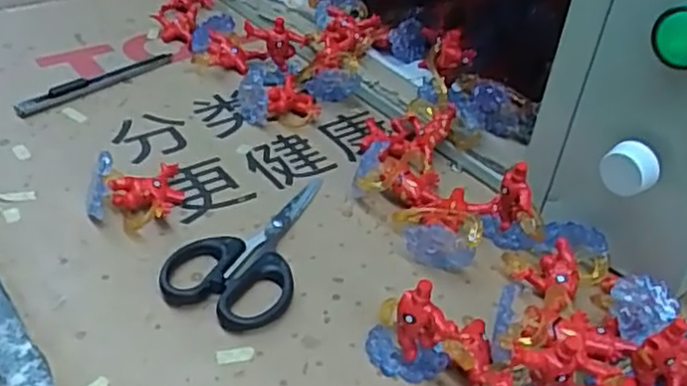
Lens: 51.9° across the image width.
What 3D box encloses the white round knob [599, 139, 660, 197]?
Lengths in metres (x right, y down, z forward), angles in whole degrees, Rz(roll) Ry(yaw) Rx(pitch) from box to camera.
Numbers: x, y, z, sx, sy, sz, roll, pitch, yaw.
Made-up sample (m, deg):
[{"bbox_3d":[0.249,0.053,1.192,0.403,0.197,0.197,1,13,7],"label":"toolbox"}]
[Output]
[{"bbox_3d":[0.141,-0.012,0.348,0.026,0.024,0.013,31,44,29],"label":"white round knob"}]

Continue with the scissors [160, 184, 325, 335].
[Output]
[{"bbox_3d":[-0.053,0.025,0.383,0.063,0.011,0.119,8,40,7],"label":"scissors"}]

